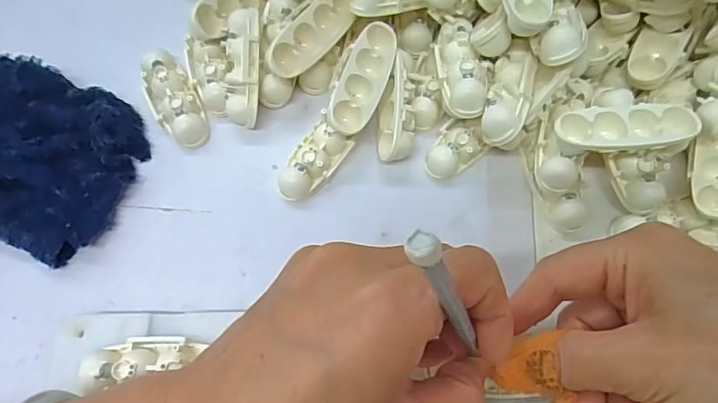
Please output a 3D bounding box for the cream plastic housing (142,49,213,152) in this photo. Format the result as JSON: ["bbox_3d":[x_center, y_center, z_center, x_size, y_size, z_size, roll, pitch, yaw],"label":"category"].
[{"bbox_3d":[-0.102,-0.057,0.289,0.024,0.016,0.058,-26,71,-9],"label":"cream plastic housing"}]

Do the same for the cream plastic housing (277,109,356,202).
[{"bbox_3d":[-0.024,-0.022,0.275,0.023,0.012,0.047,33,73,12],"label":"cream plastic housing"}]

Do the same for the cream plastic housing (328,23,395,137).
[{"bbox_3d":[0.000,-0.064,0.275,0.024,0.017,0.064,28,72,-20],"label":"cream plastic housing"}]

